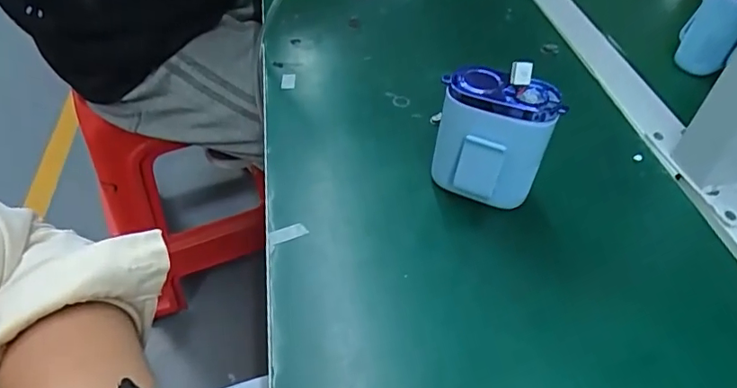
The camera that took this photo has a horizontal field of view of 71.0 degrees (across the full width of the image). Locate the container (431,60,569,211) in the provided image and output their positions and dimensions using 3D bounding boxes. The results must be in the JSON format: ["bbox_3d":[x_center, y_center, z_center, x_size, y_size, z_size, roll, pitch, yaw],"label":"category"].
[{"bbox_3d":[0.077,-0.033,0.326,0.066,0.094,0.034,15,47,11],"label":"container"}]

